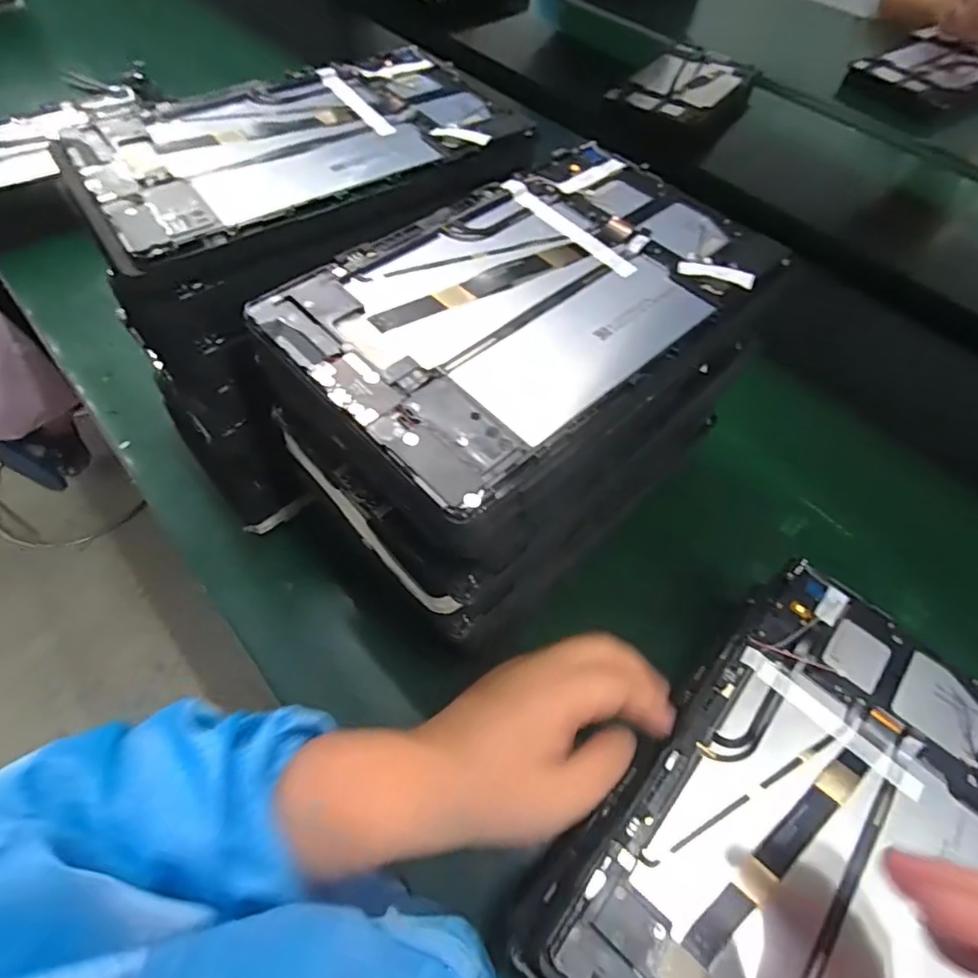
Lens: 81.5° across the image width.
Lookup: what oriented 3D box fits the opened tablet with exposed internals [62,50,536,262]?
[{"bbox_3d":[-0.107,-0.210,0.332,0.231,0.010,0.151,-29,63,-19],"label":"opened tablet with exposed internals"}]

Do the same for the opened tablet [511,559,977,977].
[{"bbox_3d":[0.149,0.155,0.256,0.152,0.011,0.244,39,64,20],"label":"opened tablet"}]

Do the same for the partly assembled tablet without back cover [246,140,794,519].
[{"bbox_3d":[0.021,-0.101,0.276,0.237,0.007,0.150,-38,66,-23],"label":"partly assembled tablet without back cover"}]

